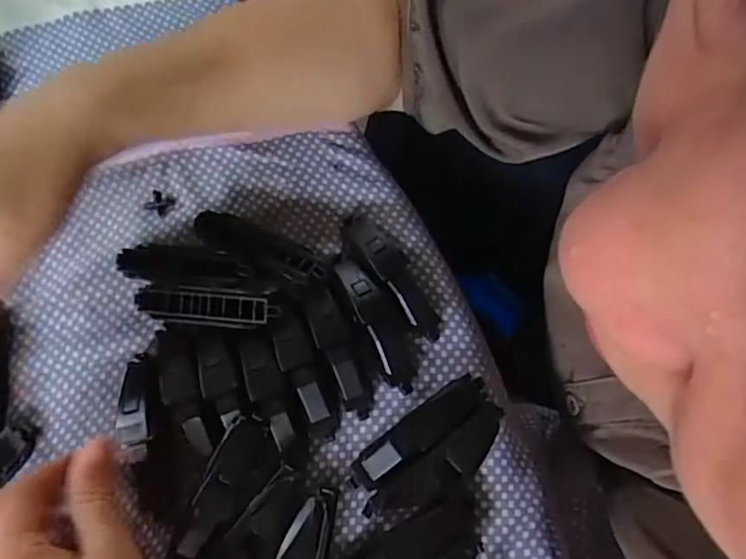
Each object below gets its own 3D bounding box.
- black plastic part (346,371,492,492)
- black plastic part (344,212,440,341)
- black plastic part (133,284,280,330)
[{"bbox_3d":[0.023,0.075,0.287,0.080,0.021,0.019,-35,76,-9],"label":"black plastic part"},{"bbox_3d":[0.011,-0.006,0.312,0.019,0.020,0.083,-32,75,-8],"label":"black plastic part"},{"bbox_3d":[-0.087,0.014,0.300,0.077,0.016,0.018,8,73,4],"label":"black plastic part"}]

